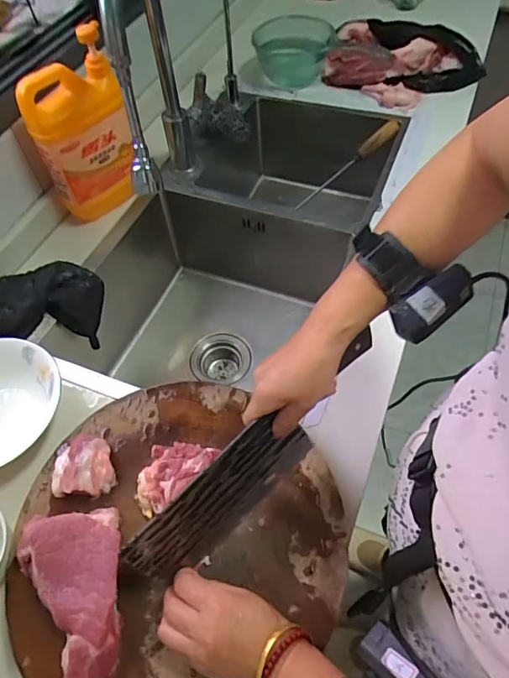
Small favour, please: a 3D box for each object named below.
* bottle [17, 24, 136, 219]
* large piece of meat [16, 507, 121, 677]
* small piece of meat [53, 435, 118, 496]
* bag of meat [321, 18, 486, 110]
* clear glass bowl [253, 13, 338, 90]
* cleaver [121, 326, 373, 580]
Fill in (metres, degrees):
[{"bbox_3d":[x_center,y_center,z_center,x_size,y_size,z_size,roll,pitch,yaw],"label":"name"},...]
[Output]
[{"bbox_3d":[-0.264,-0.316,0.725,0.141,0.231,0.087,-25,58,-12],"label":"bottle"},{"bbox_3d":[-0.169,0.233,0.424,0.092,0.032,0.152,-9,56,-2],"label":"large piece of meat"},{"bbox_3d":[-0.183,0.135,0.502,0.062,0.033,0.062,-2,56,3],"label":"small piece of meat"},{"bbox_3d":[0.318,-0.590,0.990,0.314,0.088,0.212,15,59,14],"label":"bag of meat"},{"bbox_3d":[0.089,-0.637,1.039,0.165,0.107,0.201,2,56,5],"label":"clear glass bowl"},{"bbox_3d":[0.008,0.107,0.463,0.300,0.090,0.024,-43,40,-14],"label":"cleaver"}]

